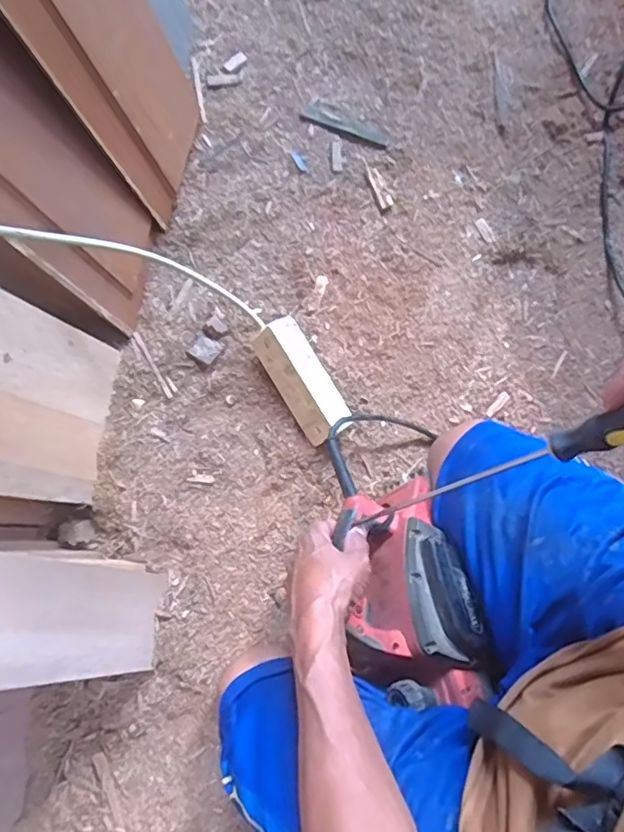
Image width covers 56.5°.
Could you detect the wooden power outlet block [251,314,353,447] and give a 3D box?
[{"bbox_3d":[-0.013,-0.044,0.734,0.042,0.060,0.157,-31,90,-38],"label":"wooden power outlet block"}]

